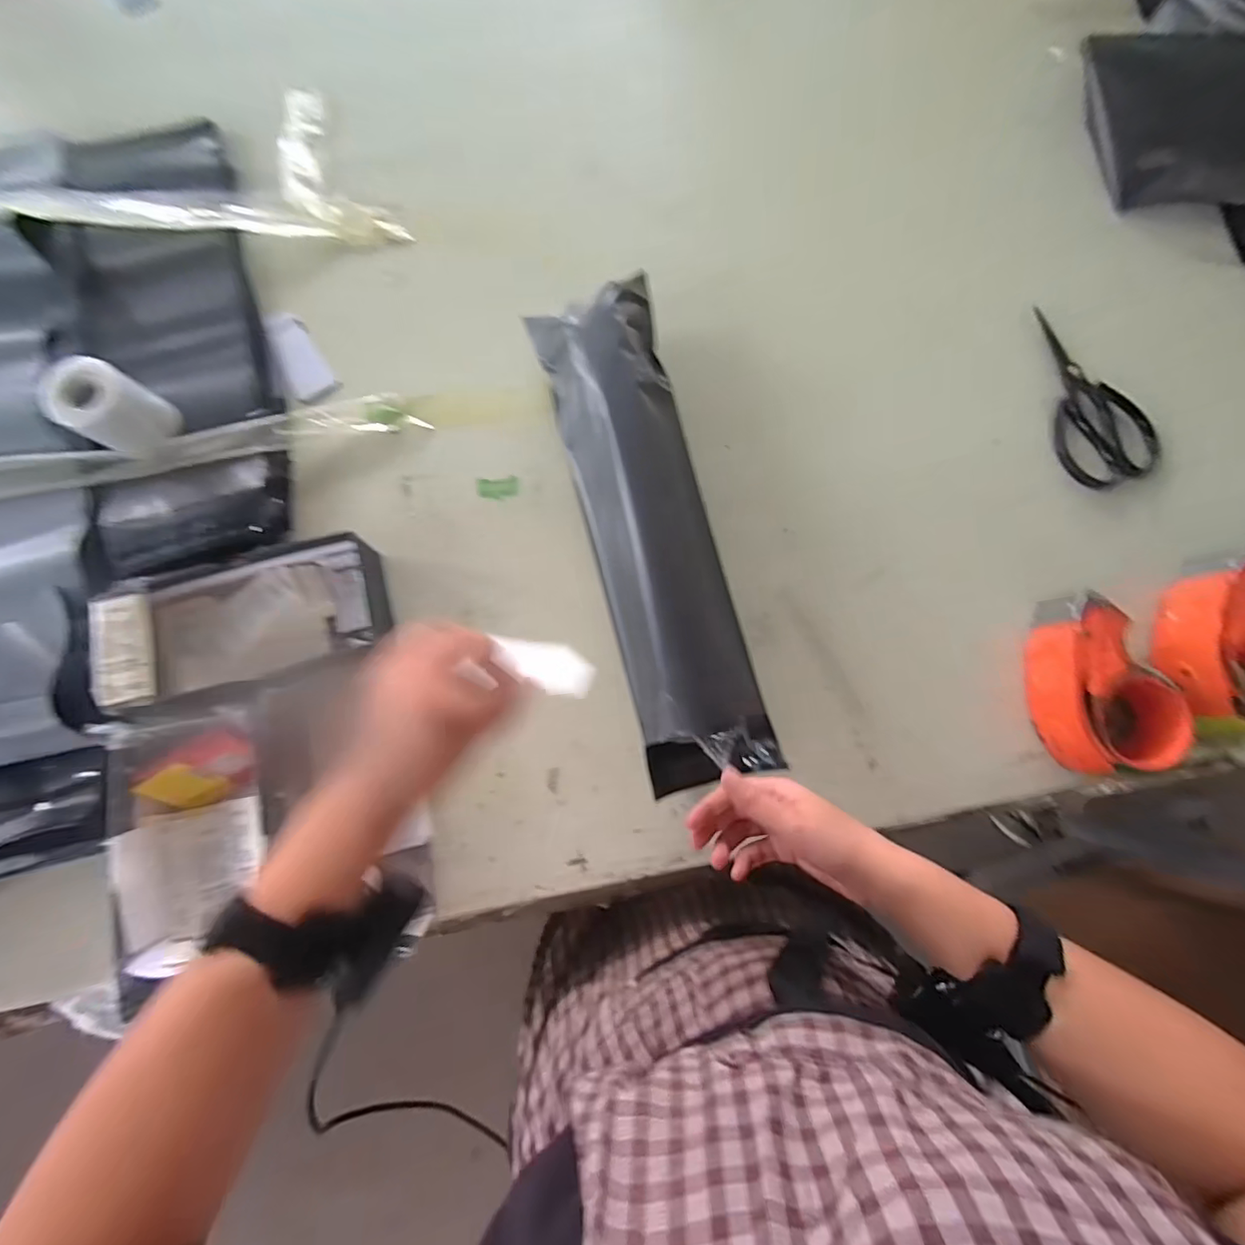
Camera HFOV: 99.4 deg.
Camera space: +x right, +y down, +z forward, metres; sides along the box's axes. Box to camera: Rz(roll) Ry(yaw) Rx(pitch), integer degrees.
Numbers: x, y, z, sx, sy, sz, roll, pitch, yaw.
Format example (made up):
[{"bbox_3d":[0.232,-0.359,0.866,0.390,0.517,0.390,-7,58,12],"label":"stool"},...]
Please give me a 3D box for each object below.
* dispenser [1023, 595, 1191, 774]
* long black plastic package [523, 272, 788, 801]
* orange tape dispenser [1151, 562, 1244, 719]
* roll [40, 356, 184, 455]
[{"bbox_3d":[0.432,0.054,0.484,0.096,0.065,0.159,-4,79,-2],"label":"dispenser"},{"bbox_3d":[0.023,-0.087,0.483,0.110,0.065,0.467,-14,82,-3],"label":"long black plastic package"},{"bbox_3d":[0.569,0.019,0.485,0.113,0.059,0.156,8,79,1],"label":"orange tape dispenser"},{"bbox_3d":[-0.461,-0.191,0.481,0.062,0.074,0.063,0,79,-1],"label":"roll"}]

